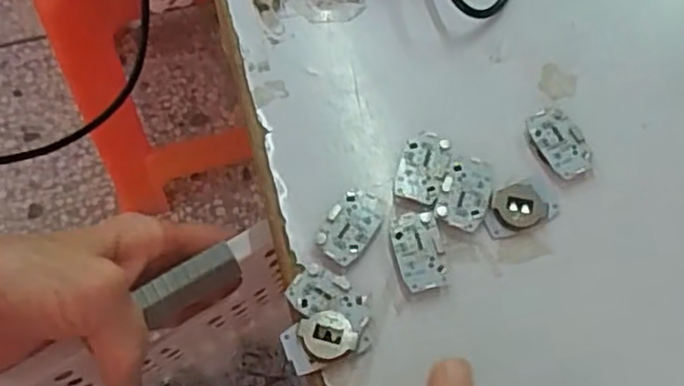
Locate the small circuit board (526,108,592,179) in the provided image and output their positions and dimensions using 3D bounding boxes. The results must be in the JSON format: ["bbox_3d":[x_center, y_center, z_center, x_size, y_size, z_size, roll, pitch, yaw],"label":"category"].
[{"bbox_3d":[0.085,-0.020,0.277,0.019,0.006,0.029,-17,67,-8],"label":"small circuit board"}]

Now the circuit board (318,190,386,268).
[{"bbox_3d":[0.004,0.012,0.260,0.018,0.004,0.029,31,69,12],"label":"circuit board"}]

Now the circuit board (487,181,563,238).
[{"bbox_3d":[0.067,0.005,0.265,0.029,0.005,0.017,-21,68,-10],"label":"circuit board"}]

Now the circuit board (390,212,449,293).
[{"bbox_3d":[0.028,0.021,0.257,0.017,0.004,0.028,-10,66,-5],"label":"circuit board"}]

